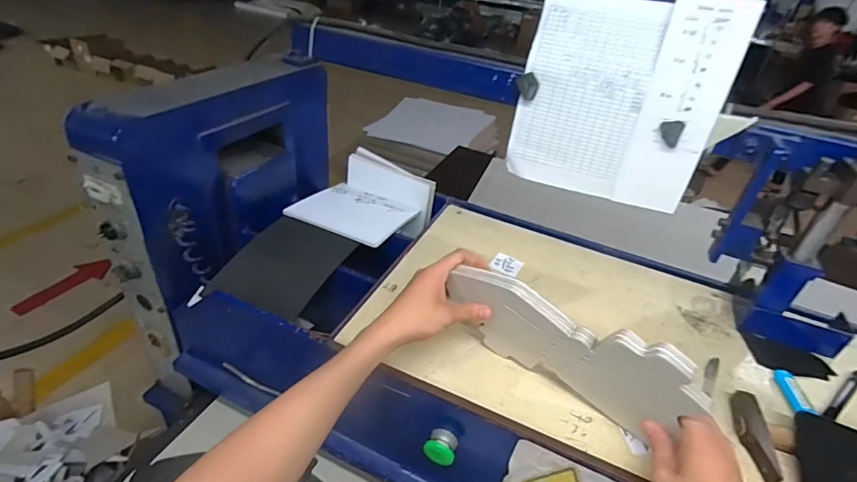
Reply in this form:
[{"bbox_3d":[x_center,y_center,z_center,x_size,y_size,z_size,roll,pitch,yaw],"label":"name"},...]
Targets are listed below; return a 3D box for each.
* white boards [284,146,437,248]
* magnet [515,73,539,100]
[{"bbox_3d":[-0.137,-0.075,0.885,0.218,0.121,0.264,21,37,23],"label":"white boards"},{"bbox_3d":[0.160,-0.251,0.708,0.036,0.039,0.015,11,34,8],"label":"magnet"}]

